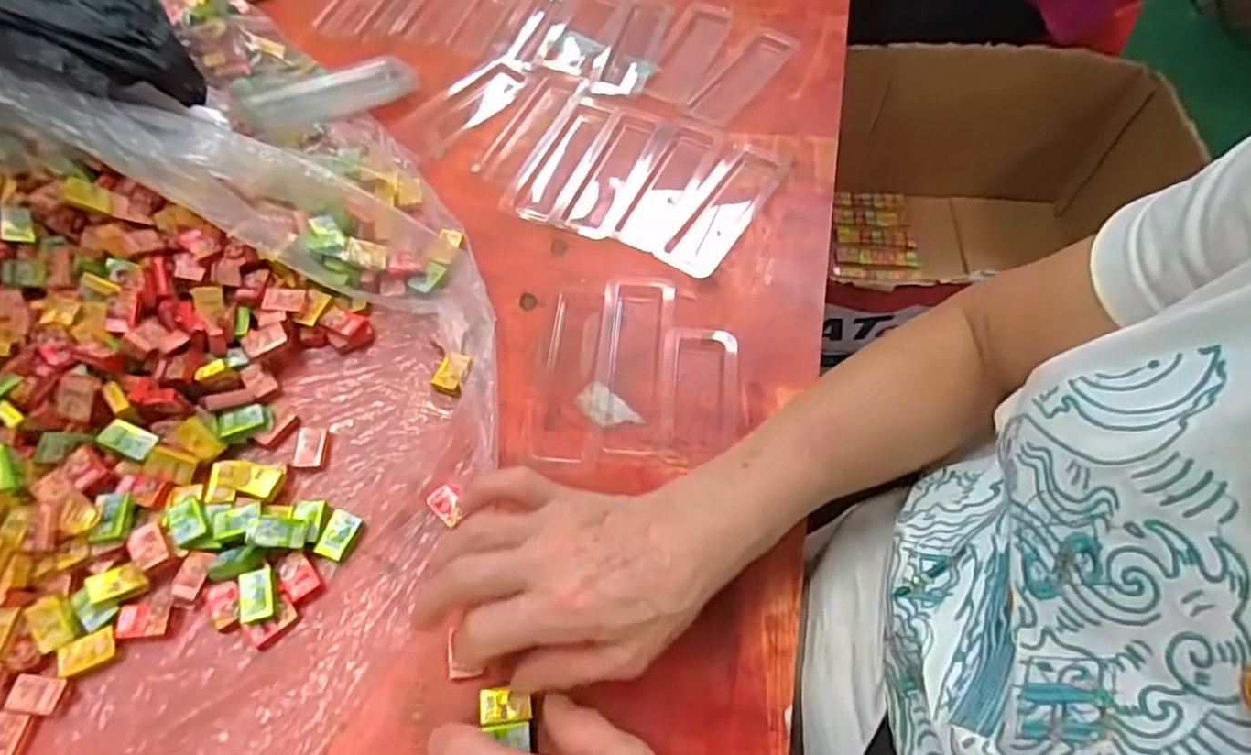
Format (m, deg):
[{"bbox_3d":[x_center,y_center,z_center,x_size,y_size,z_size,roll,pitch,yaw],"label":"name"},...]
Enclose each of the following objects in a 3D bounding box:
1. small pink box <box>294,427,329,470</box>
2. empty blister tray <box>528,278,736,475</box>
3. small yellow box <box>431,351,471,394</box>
[{"bbox_3d":[-0.187,0.042,0.409,0.016,0.011,0.025,-2,60,-2],"label":"small pink box"},{"bbox_3d":[0.007,-0.005,0.442,0.126,0.008,0.140,7,60,3],"label":"empty blister tray"},{"bbox_3d":[-0.110,-0.002,0.436,0.020,0.010,0.026,14,60,7],"label":"small yellow box"}]

